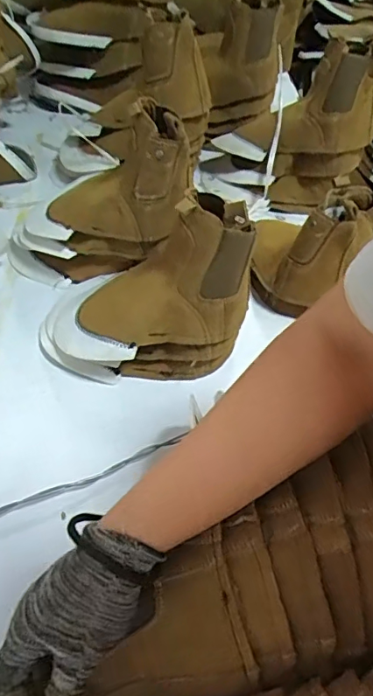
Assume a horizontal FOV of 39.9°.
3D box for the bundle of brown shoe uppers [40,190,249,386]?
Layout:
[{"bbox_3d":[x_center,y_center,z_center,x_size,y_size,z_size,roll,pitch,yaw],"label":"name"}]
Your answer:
[{"bbox_3d":[-0.054,-0.083,0.611,0.245,0.186,0.177,-4,49,-9],"label":"bundle of brown shoe uppers"}]

